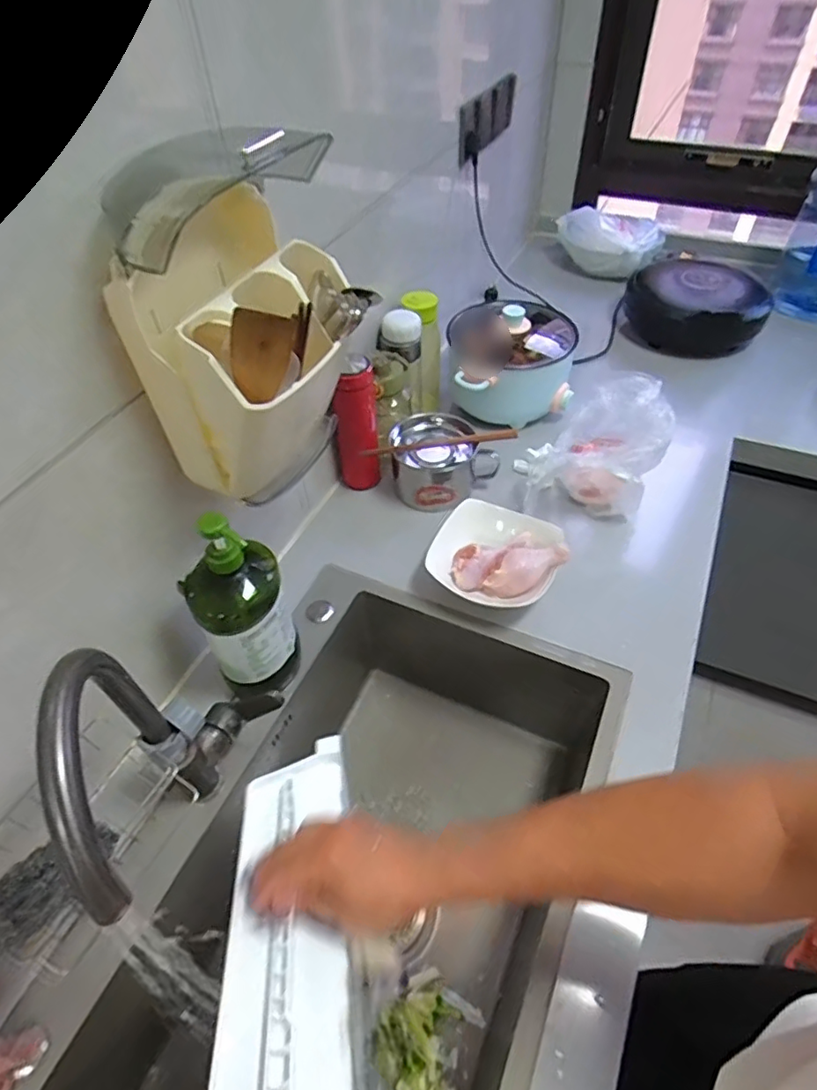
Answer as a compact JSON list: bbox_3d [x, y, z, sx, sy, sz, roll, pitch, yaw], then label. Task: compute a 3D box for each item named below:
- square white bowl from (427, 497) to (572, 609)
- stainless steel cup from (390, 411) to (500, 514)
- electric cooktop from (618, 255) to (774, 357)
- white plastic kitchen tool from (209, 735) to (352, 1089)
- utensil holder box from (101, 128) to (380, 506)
[{"bbox_3d":[0.122,0.019,0.843,0.187,0.072,0.142,14,51,14],"label":"square white bowl"},{"bbox_3d":[0.047,-0.133,0.951,0.137,0.094,0.138,-1,49,1],"label":"stainless steel cup"},{"bbox_3d":[0.578,-0.486,1.207,0.266,0.107,0.204,27,55,23],"label":"electric cooktop"},{"bbox_3d":[-0.095,0.292,0.484,0.093,0.015,0.311,4,28,-11],"label":"white plastic kitchen tool"},{"bbox_3d":[-0.138,-0.195,0.584,0.173,0.307,0.216,17,52,16],"label":"utensil holder box"}]

